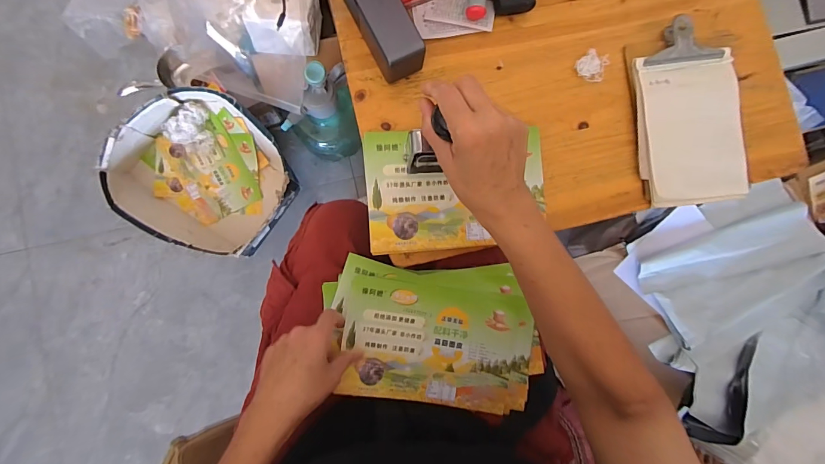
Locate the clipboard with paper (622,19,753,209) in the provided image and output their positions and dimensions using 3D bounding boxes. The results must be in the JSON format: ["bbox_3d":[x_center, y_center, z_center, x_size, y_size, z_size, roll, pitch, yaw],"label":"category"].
[{"bbox_3d":[0.354,-0.151,0.490,0.142,0.022,0.228,-4,85,-5],"label":"clipboard with paper"}]

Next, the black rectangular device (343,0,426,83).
[{"bbox_3d":[-0.035,-0.246,0.456,0.051,0.054,0.136,-29,88,-6],"label":"black rectangular device"}]

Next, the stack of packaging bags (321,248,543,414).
[{"bbox_3d":[0.025,0.126,0.473,0.254,0.021,0.170,4,85,-4],"label":"stack of packaging bags"}]

